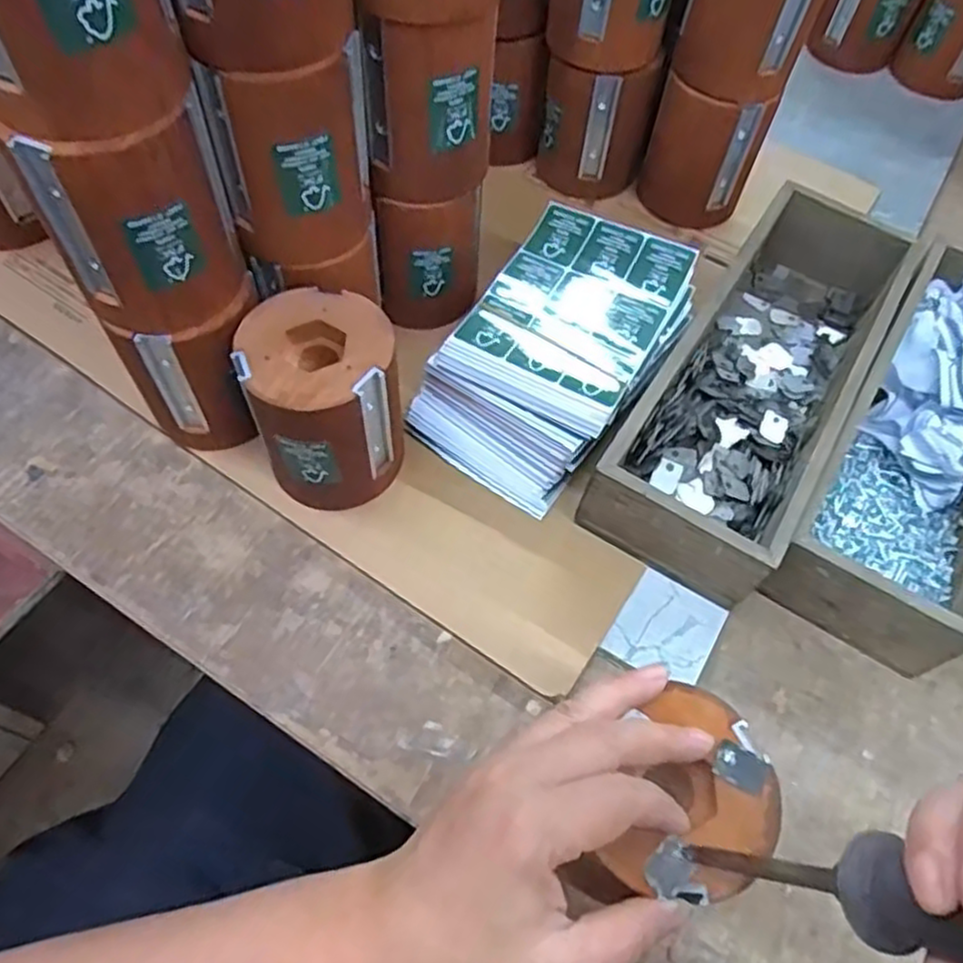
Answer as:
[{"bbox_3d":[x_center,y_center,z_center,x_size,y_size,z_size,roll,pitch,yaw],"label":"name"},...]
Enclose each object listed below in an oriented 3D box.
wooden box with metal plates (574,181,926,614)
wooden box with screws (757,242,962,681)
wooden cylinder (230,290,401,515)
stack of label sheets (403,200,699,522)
[{"bbox_3d":[0.180,-0.071,0.458,0.098,0.077,0.305,30,63,14],"label":"wooden box with metal plates"},{"bbox_3d":[0.273,-0.029,0.442,0.102,0.071,0.288,32,64,15],"label":"wooden box with screws"},{"bbox_3d":[-0.084,-0.038,0.402,0.075,0.110,0.075,1,60,-2],"label":"wooden cylinder"},{"bbox_3d":[0.047,-0.079,0.452,0.112,0.066,0.178,32,64,14],"label":"stack of label sheets"}]

